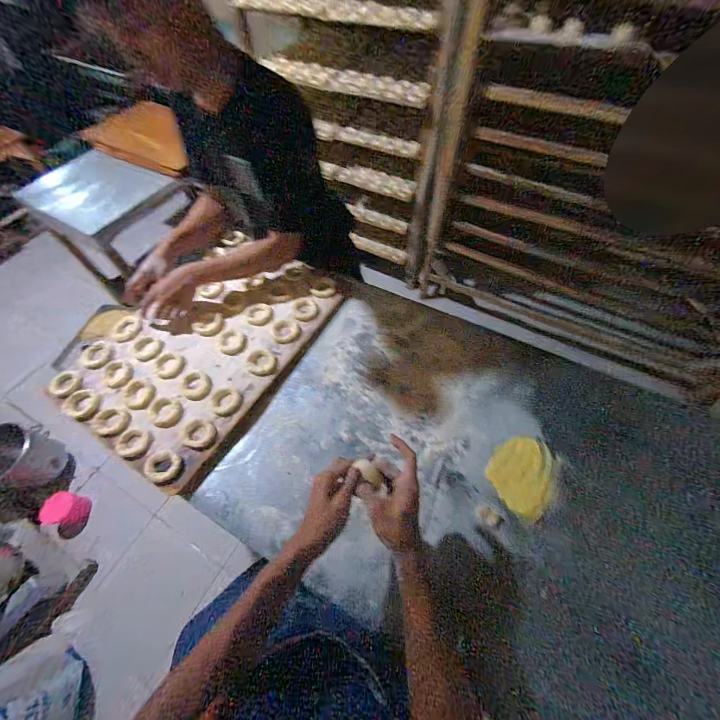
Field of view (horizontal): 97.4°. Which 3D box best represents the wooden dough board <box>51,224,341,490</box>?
[{"bbox_3d":[-0.354,-0.065,0.754,0.416,0.047,0.600,27,61,16],"label":"wooden dough board"}]

